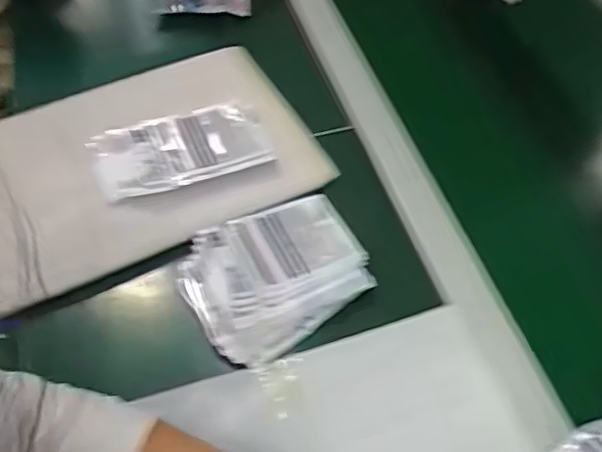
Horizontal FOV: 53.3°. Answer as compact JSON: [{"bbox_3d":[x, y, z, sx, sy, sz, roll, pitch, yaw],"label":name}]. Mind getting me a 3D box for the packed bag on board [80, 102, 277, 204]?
[{"bbox_3d":[-0.136,-0.089,0.674,0.189,0.028,0.105,-17,56,-13],"label":"packed bag on board"}]

